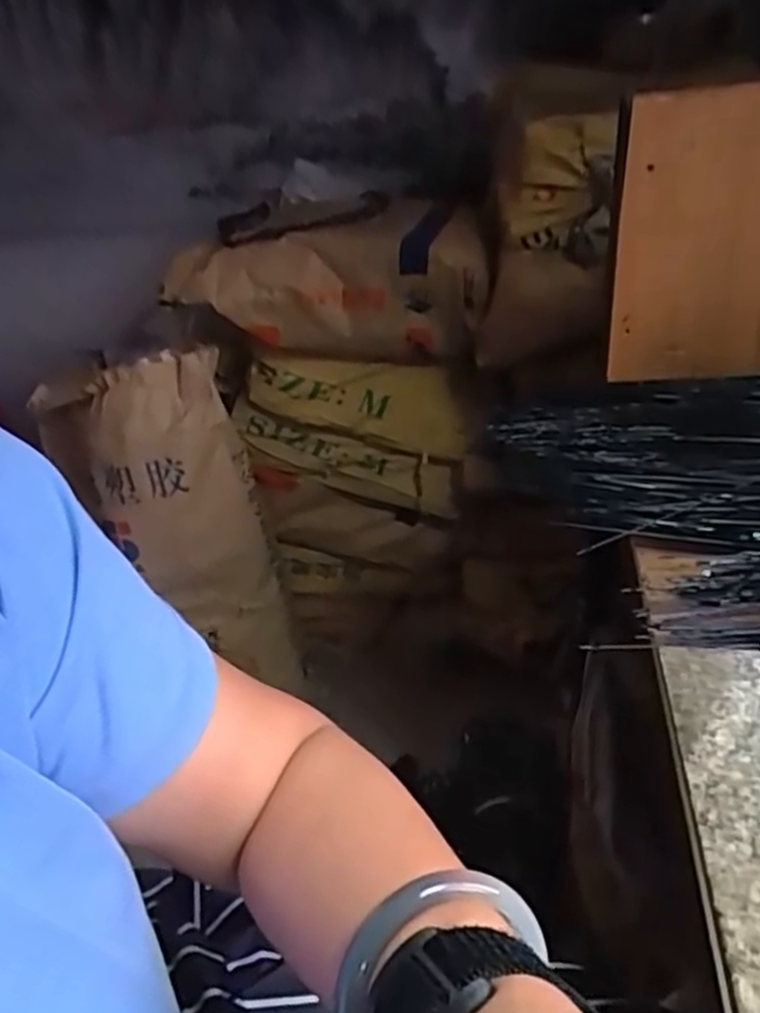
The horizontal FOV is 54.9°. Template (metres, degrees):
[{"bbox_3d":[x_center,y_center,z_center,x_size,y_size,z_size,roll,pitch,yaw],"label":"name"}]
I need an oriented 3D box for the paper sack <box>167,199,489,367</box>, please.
[{"bbox_3d":[-0.065,-0.397,1.265,0.511,0.186,0.409,3,34,15],"label":"paper sack"}]

